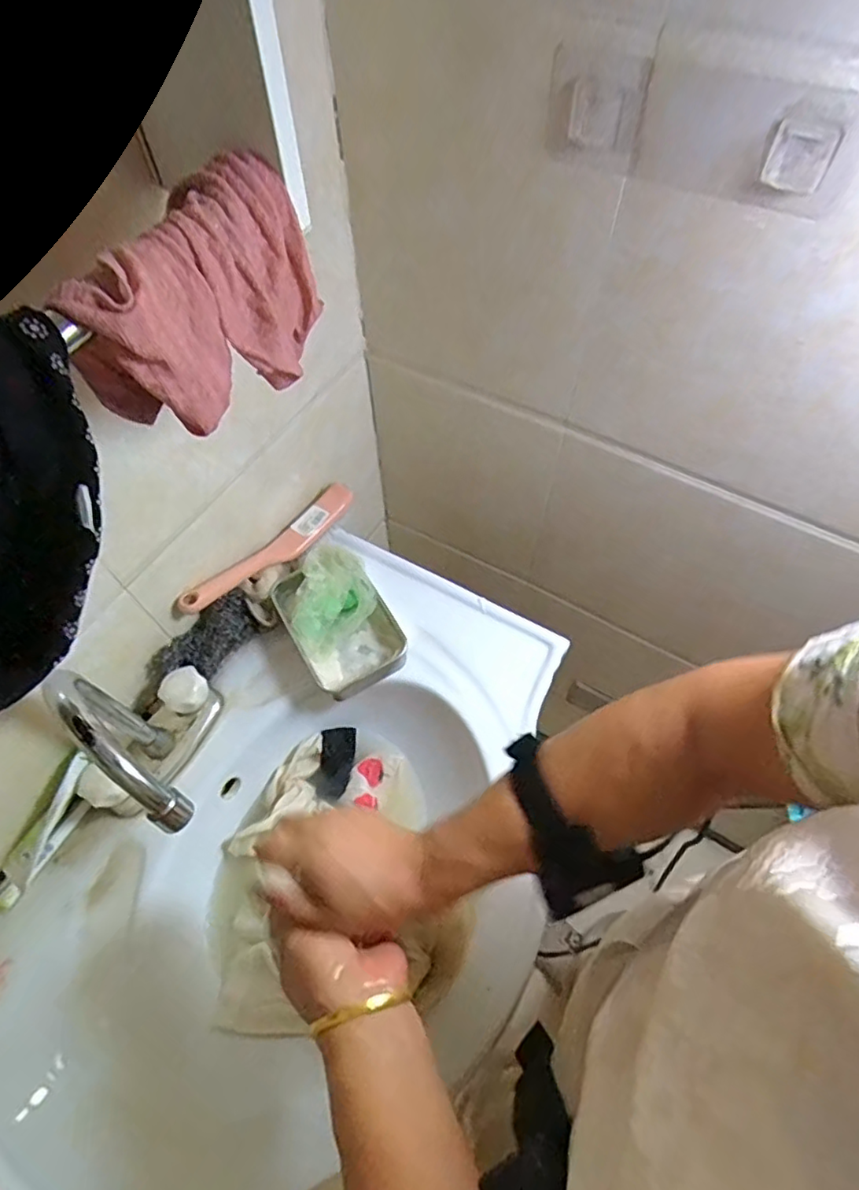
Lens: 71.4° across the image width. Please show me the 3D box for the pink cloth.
[{"bbox_3d":[-0.119,-0.153,0.321,0.056,0.093,0.133,23,63,14],"label":"pink cloth"}]

